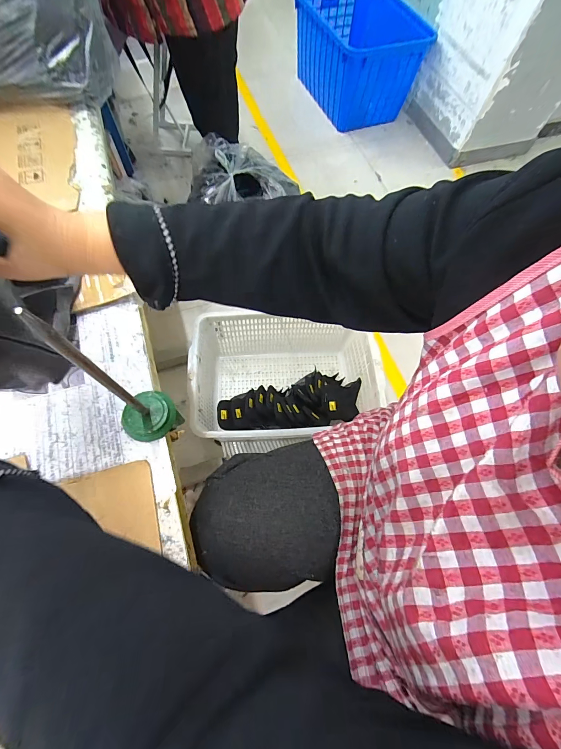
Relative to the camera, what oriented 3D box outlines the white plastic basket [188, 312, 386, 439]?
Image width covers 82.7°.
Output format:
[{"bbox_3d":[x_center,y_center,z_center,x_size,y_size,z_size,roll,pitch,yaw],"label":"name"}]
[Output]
[{"bbox_3d":[0.010,0.031,1.098,0.609,0.251,0.408,-1,68,-4],"label":"white plastic basket"}]

